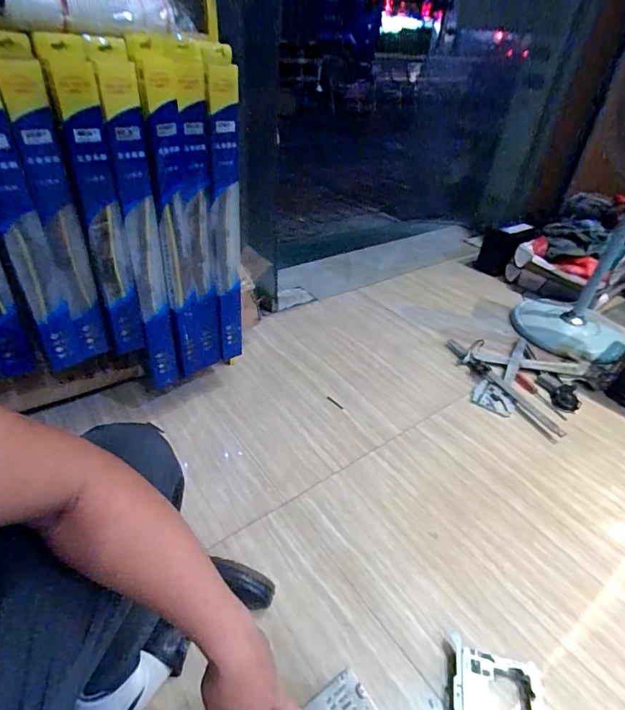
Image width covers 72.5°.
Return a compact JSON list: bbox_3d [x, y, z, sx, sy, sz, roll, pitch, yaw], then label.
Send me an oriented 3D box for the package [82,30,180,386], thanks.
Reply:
[{"bbox_3d":[-0.325,-0.176,0.830,0.027,0.706,0.069,34,48,26],"label":"package"}]

